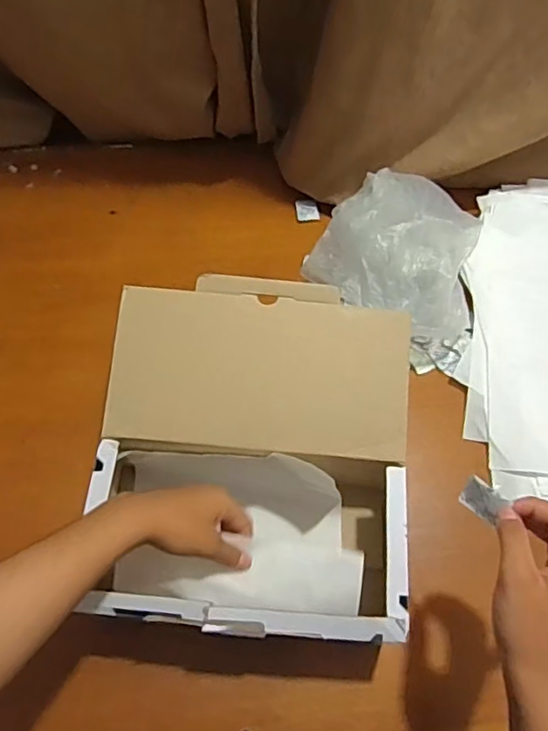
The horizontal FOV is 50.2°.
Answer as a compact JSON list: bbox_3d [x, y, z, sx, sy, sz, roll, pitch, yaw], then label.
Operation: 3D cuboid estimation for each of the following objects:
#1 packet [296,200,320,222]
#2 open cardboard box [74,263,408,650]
[{"bbox_3d":[0.045,-0.210,0.791,0.030,0.009,0.035,-4,62,-6],"label":"packet"},{"bbox_3d":[-0.021,0.090,0.558,0.272,0.151,0.299,6,62,-1],"label":"open cardboard box"}]

